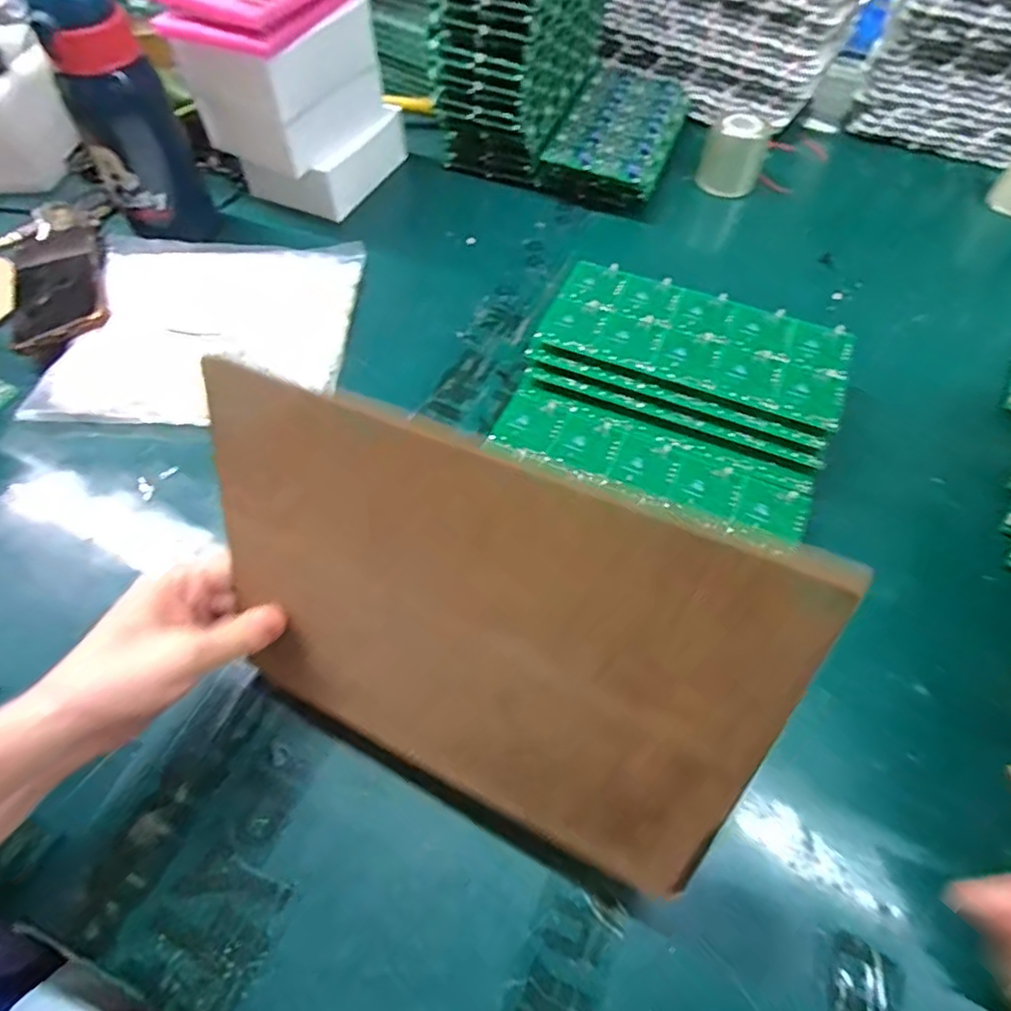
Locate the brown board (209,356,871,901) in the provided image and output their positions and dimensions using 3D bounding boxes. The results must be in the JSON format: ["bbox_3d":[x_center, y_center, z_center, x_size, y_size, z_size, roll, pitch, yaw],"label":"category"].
[{"bbox_3d":[-0.021,0.060,0.261,0.247,0.197,0.006,20,36,16],"label":"brown board"}]

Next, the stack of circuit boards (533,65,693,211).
[{"bbox_3d":[0.129,-0.416,0.680,0.126,0.049,0.230,19,59,12],"label":"stack of circuit boards"}]

